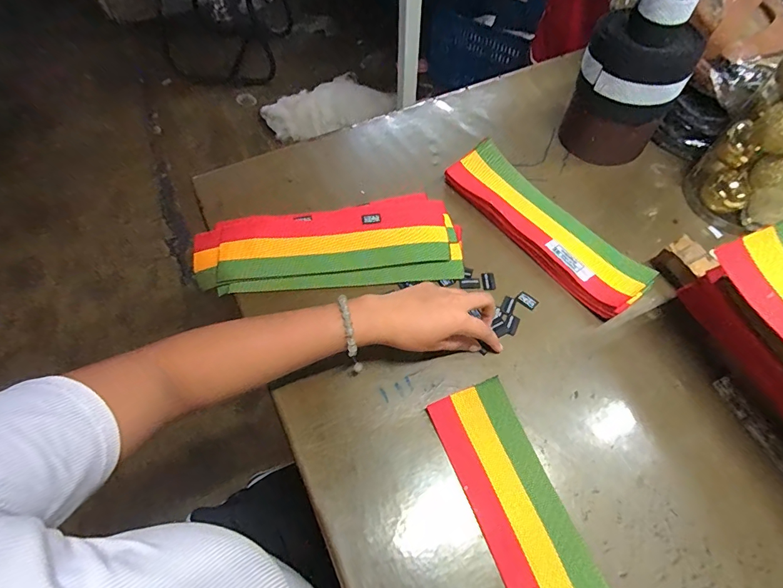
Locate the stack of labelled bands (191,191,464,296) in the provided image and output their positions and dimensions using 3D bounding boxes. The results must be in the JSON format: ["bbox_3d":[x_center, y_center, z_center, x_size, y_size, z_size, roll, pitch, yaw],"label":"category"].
[{"bbox_3d":[-0.080,-0.067,0.527,0.326,0.020,0.127,-4,60,-2],"label":"stack of labelled bands"}]

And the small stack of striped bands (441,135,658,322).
[{"bbox_3d":[0.187,-0.088,0.530,0.076,0.032,0.284,-35,65,-18],"label":"small stack of striped bands"}]

